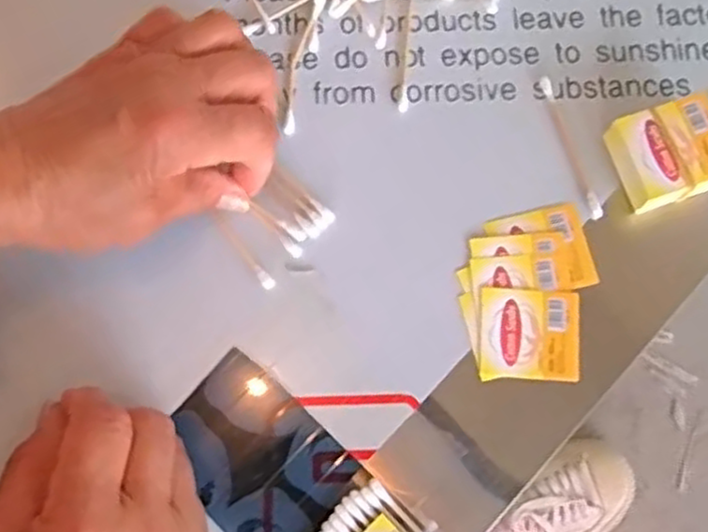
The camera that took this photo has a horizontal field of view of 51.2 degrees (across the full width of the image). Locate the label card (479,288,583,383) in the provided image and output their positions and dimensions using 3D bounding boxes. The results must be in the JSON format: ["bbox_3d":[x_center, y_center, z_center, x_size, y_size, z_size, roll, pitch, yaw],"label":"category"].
[{"bbox_3d":[0.079,0.031,0.329,0.044,0.004,0.040,4,79,0],"label":"label card"}]

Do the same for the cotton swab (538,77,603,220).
[{"bbox_3d":[0.102,-0.056,0.348,0.006,0.004,0.071,-18,80,-4],"label":"cotton swab"}]

